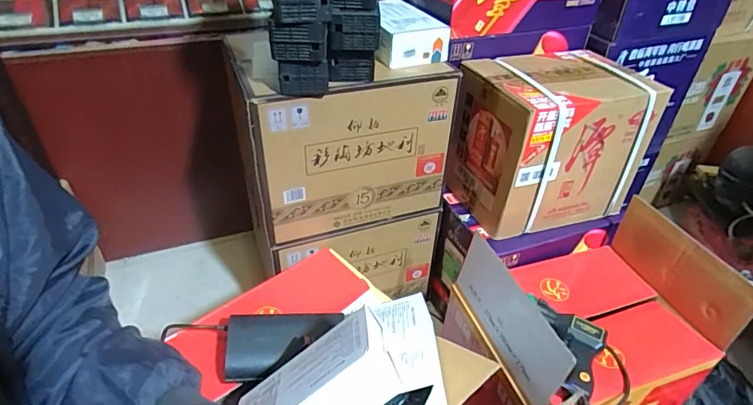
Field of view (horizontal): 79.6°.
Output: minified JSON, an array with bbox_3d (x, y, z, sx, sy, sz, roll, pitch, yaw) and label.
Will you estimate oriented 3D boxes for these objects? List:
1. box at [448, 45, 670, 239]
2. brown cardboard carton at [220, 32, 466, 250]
[{"bbox_3d":[0.346,-0.120,0.934,0.326,0.294,0.211,-10,40,-16],"label":"box"},{"bbox_3d":[-0.080,-0.144,0.940,0.392,0.319,0.256,-12,40,-17],"label":"brown cardboard carton"}]

